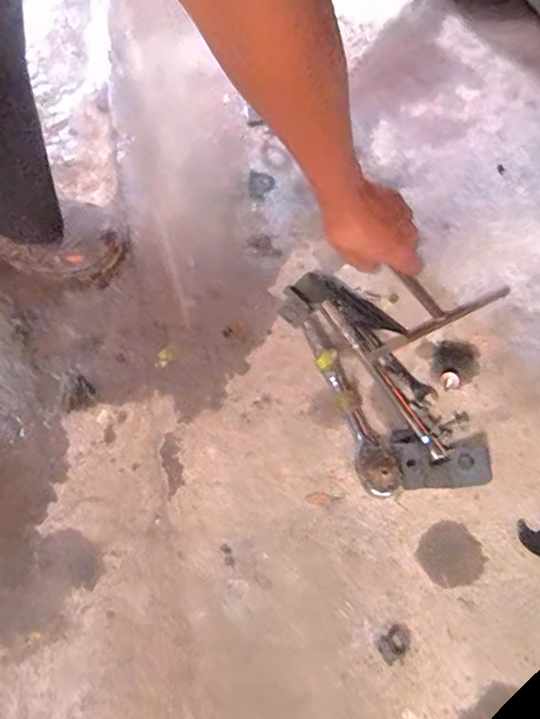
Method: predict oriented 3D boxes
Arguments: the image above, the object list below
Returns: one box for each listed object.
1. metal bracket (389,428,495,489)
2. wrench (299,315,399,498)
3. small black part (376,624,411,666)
[{"bbox_3d":[0.155,0.091,0.473,0.080,0.019,0.054,-1,60,3],"label":"metal bracket"},{"bbox_3d":[0.073,0.039,0.501,0.030,0.026,0.192,-18,60,-7],"label":"wrench"},{"bbox_3d":[0.098,0.224,0.406,0.028,0.005,0.020,-31,62,-14],"label":"small black part"}]

